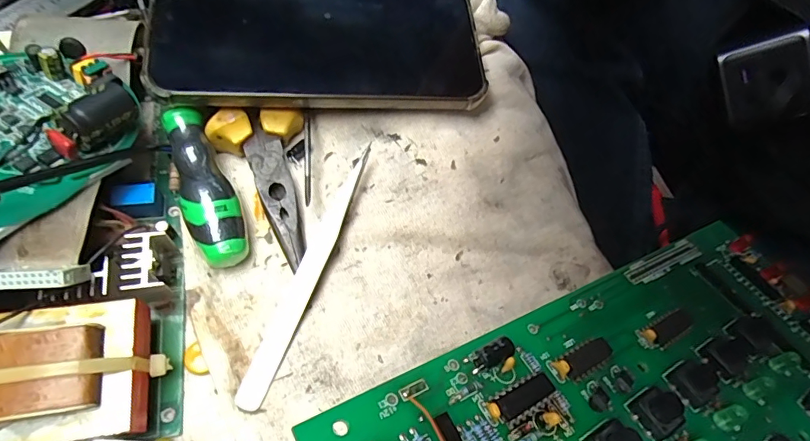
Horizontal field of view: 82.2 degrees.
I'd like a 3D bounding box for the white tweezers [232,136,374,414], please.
[{"bbox_3d":[-0.042,0.020,0.213,0.012,0.010,0.130,19,64,7],"label":"white tweezers"}]

